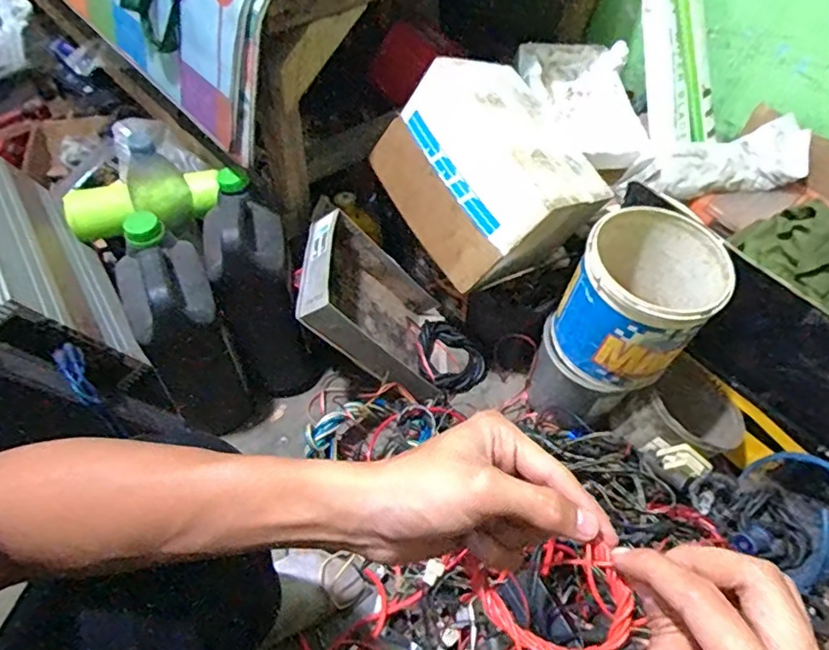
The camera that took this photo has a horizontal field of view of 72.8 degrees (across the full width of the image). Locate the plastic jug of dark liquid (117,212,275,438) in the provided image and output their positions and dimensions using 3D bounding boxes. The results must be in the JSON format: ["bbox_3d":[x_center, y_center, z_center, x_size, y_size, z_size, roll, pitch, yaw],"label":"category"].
[{"bbox_3d":[-0.352,0.006,0.862,0.127,0.310,0.172,-31,59,-23],"label":"plastic jug of dark liquid"}]

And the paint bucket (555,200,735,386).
[{"bbox_3d":[0.314,-0.034,0.782,0.185,0.191,0.169,1,52,-1],"label":"paint bucket"}]

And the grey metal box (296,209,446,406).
[{"bbox_3d":[-0.071,-0.036,0.942,0.072,0.292,0.242,-16,49,25],"label":"grey metal box"}]

